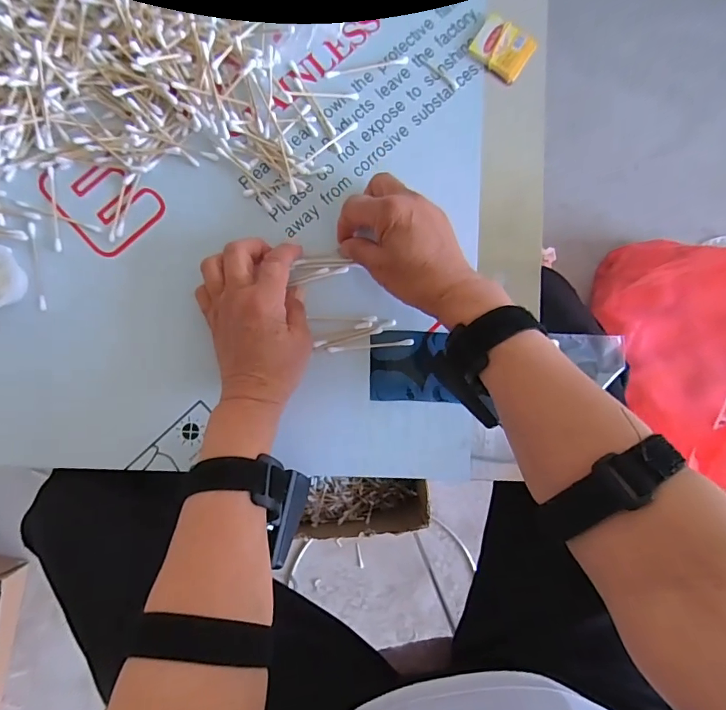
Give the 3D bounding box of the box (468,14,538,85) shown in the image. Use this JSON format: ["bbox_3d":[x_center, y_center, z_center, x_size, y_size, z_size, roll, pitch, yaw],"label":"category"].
[{"bbox_3d":[0.124,-0.271,0.408,0.049,0.009,0.043,35,87,-3],"label":"box"}]

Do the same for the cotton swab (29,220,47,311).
[{"bbox_3d":[-0.269,-0.073,0.381,0.006,0.004,0.073,-8,90,-5],"label":"cotton swab"}]

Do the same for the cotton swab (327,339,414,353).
[{"bbox_3d":[0.007,-0.008,0.395,0.073,0.005,0.006,-6,90,-4],"label":"cotton swab"}]

